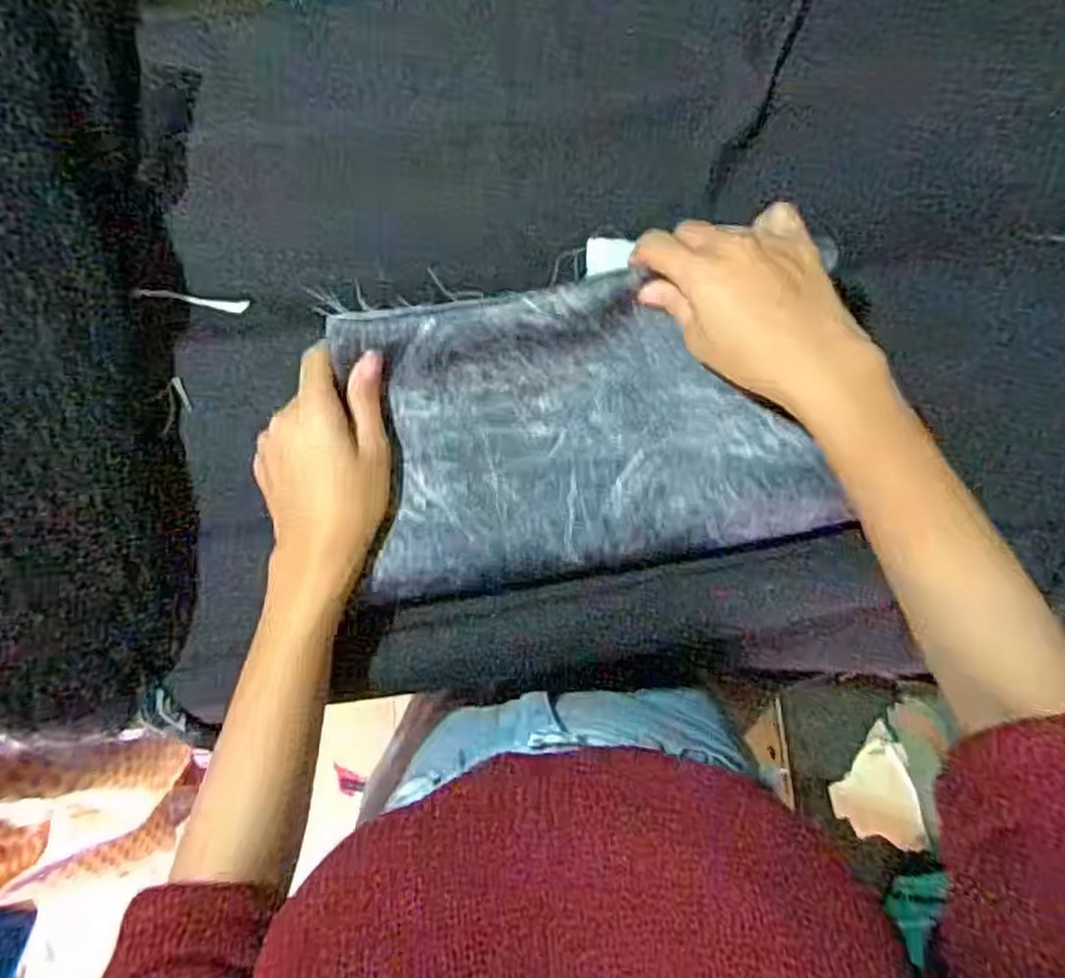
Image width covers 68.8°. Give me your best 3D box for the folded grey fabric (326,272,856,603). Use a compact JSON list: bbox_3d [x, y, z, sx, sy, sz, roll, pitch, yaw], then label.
[{"bbox_3d":[0.028,-0.033,0.436,0.248,0.042,0.154,-10,80,-2],"label":"folded grey fabric"}]

